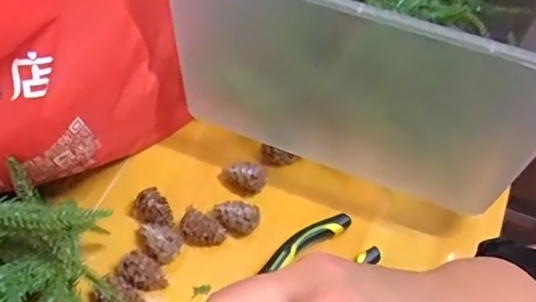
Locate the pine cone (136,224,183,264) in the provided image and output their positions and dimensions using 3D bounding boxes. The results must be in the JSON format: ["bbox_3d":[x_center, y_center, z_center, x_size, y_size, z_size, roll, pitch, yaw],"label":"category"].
[{"bbox_3d":[-0.081,0.066,0.411,0.039,0.025,0.023,38,65,21],"label":"pine cone"}]

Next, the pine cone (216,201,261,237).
[{"bbox_3d":[-0.024,0.054,0.426,0.034,0.028,0.021,13,59,8],"label":"pine cone"}]

